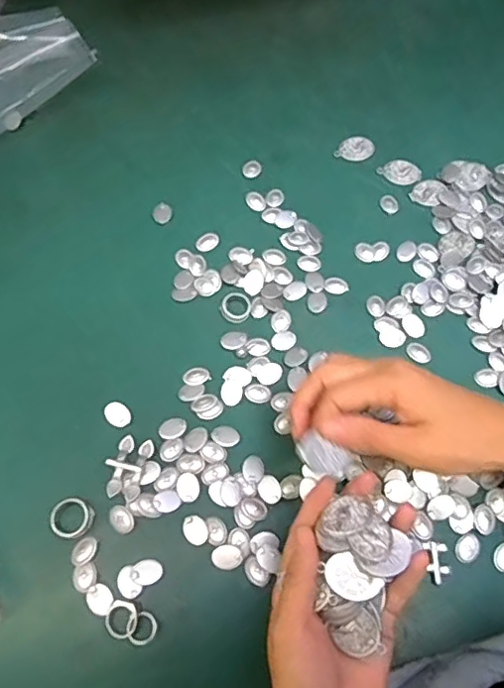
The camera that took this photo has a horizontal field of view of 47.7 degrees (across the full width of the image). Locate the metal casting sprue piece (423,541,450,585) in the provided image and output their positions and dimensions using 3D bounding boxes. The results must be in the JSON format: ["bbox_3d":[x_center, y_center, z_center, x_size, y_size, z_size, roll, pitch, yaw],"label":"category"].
[{"bbox_3d":[0.122,0.144,0.374,0.014,0.004,0.026,-3,67,-4],"label":"metal casting sprue piece"}]

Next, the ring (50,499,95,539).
[{"bbox_3d":[-0.117,0.113,0.370,0.026,0.009,0.024,1,67,-2],"label":"ring"}]

